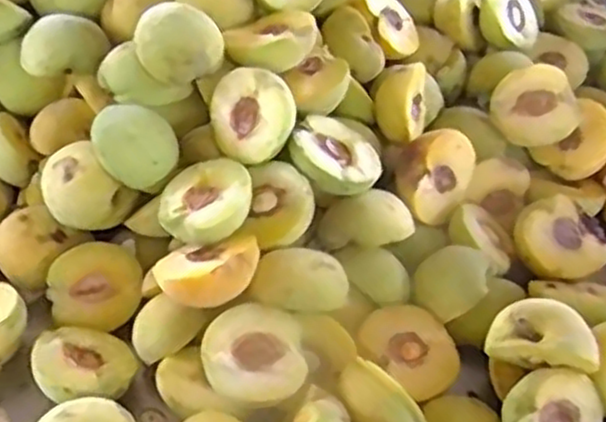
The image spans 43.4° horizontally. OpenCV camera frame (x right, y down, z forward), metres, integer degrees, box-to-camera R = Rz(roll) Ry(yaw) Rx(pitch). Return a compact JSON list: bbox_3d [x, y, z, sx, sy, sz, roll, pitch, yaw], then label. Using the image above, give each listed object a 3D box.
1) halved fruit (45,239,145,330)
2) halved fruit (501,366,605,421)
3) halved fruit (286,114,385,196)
[{"bbox_3d":[-0.136,0.049,0.497,0.056,0.028,0.055,3,74,-16],"label":"halved fruit"},{"bbox_3d":[0.138,0.117,0.432,0.056,0.053,0.032,-50,18,-11],"label":"halved fruit"},{"bbox_3d":[0.021,-0.035,0.491,0.058,0.021,0.058,18,39,-15],"label":"halved fruit"}]

